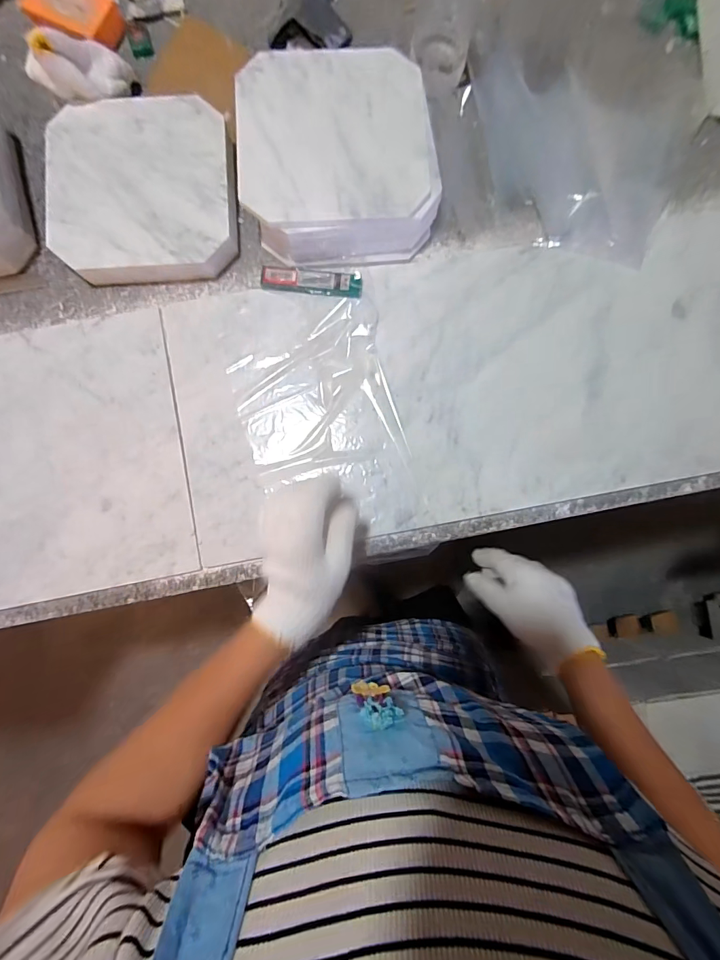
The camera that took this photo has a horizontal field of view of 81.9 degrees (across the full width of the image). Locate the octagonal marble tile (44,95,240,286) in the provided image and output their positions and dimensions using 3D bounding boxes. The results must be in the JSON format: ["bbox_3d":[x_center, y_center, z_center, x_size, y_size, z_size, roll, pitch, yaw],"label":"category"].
[{"bbox_3d":[-0.244,-0.326,0.474,0.201,0.040,0.196,-6,83,-1],"label":"octagonal marble tile"}]

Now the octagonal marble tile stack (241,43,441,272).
[{"bbox_3d":[-0.024,-0.358,0.469,0.204,0.068,0.219,-6,83,-1],"label":"octagonal marble tile stack"}]

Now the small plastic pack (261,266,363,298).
[{"bbox_3d":[-0.055,-0.227,0.472,0.113,0.010,0.029,4,83,0],"label":"small plastic pack"}]

